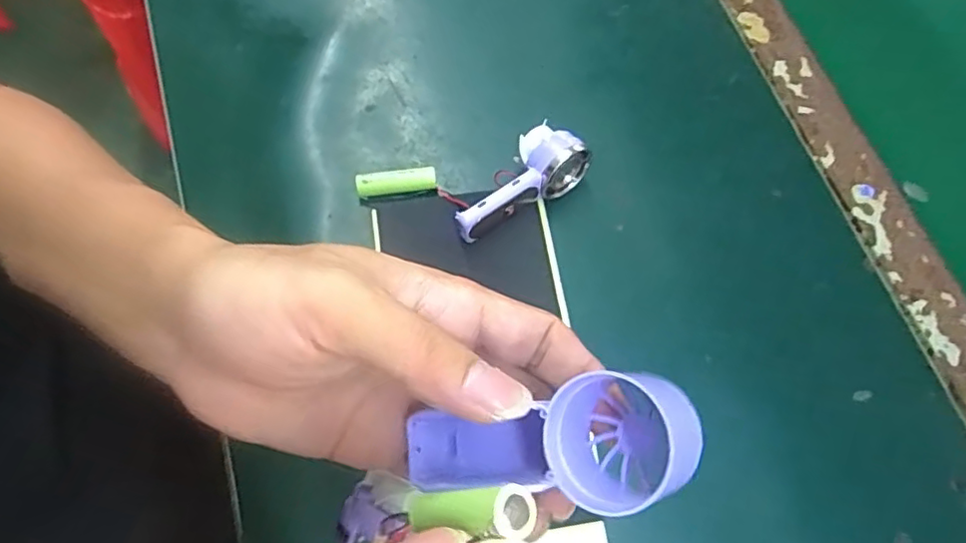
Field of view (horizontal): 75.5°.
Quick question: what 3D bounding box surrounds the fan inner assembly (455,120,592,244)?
[{"bbox_3d":[0.022,-0.049,0.387,0.041,0.039,0.092,40,73,13],"label":"fan inner assembly"}]

